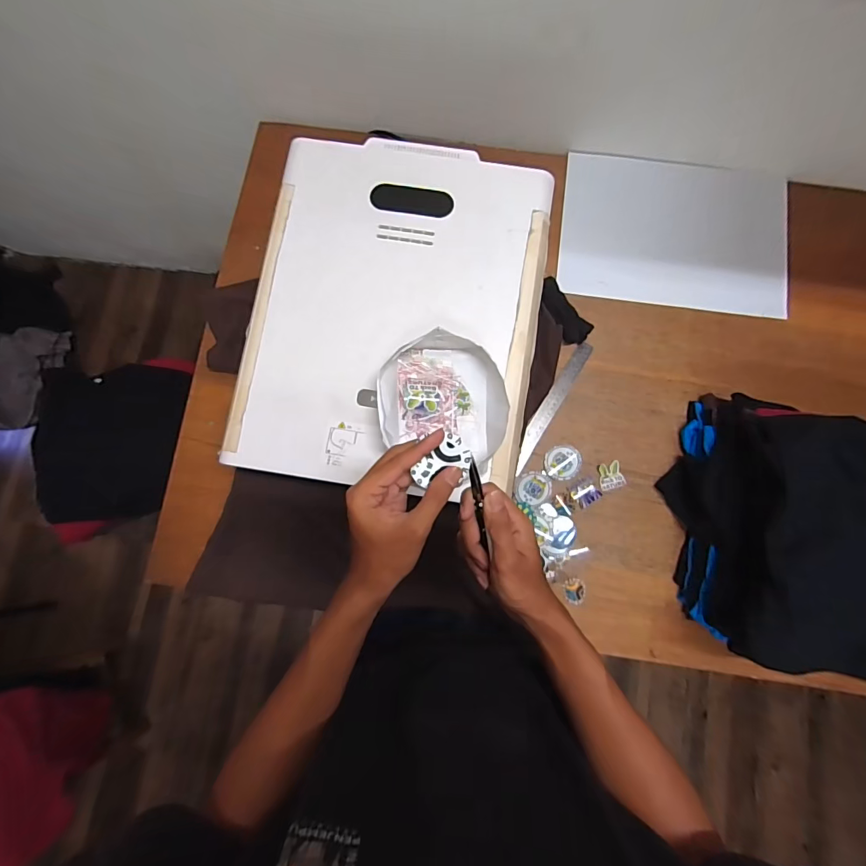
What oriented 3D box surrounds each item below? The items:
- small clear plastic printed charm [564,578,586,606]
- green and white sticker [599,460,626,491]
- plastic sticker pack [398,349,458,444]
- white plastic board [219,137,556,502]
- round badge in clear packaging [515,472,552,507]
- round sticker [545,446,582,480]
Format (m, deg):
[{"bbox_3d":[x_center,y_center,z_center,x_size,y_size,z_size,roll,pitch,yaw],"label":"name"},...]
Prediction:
[{"bbox_3d":[0.233,0.259,0.700,0.034,0.004,0.040,5,79,6],"label":"small clear plastic printed charm"},{"bbox_3d":[0.303,0.073,0.728,0.041,0.004,0.046,-10,80,-1],"label":"green and white sticker"},{"bbox_3d":[-0.008,-0.053,0.578,0.075,0.023,0.119,-3,82,2],"label":"plastic sticker pack"},{"bbox_3d":[-0.053,-0.177,0.611,0.399,0.021,0.495,8,82,3],"label":"white plastic board"},{"bbox_3d":[0.171,0.094,0.725,0.060,0.009,0.055,0,80,1],"label":"round badge in clear packaging"},{"bbox_3d":[0.223,0.051,0.733,0.061,0.010,0.059,0,80,1],"label":"round sticker"}]

